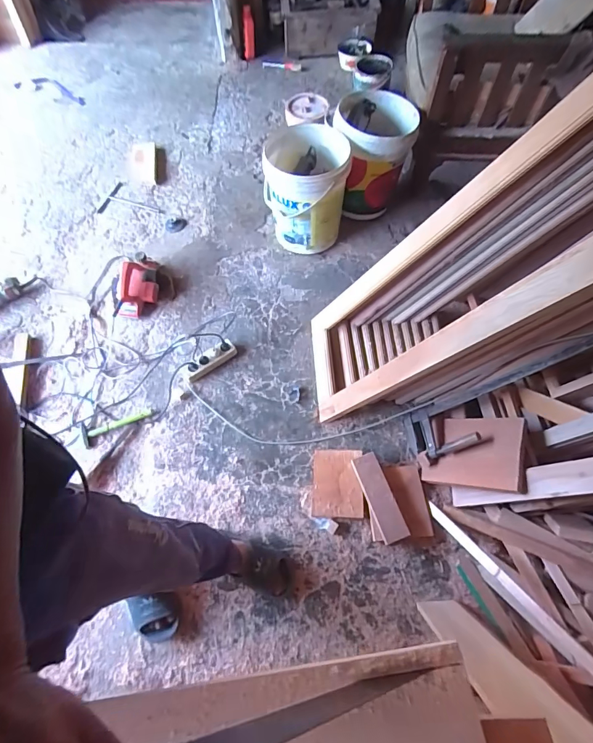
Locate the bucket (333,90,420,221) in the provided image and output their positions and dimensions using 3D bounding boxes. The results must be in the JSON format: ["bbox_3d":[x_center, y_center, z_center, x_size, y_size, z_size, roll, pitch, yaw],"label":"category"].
[{"bbox_3d":[0.305,-0.864,1.639,0.308,0.382,0.317,8,65,5],"label":"bucket"}]

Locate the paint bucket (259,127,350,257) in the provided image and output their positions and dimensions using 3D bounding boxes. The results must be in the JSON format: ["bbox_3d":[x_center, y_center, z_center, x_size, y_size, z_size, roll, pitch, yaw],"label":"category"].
[{"bbox_3d":[0.041,-0.700,1.562,0.312,0.358,0.327,8,65,5],"label":"paint bucket"}]

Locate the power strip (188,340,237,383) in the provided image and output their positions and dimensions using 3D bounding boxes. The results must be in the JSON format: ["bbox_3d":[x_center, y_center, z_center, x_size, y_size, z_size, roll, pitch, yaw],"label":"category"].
[{"bbox_3d":[-0.307,-0.040,1.412,0.194,0.053,0.065,-39,70,-16],"label":"power strip"}]

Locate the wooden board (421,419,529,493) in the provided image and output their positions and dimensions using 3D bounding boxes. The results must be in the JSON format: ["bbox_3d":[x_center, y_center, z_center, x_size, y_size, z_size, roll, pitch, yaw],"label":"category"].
[{"bbox_3d":[0.509,0.226,1.140,0.031,0.275,0.203,32,65,-32],"label":"wooden board"}]

